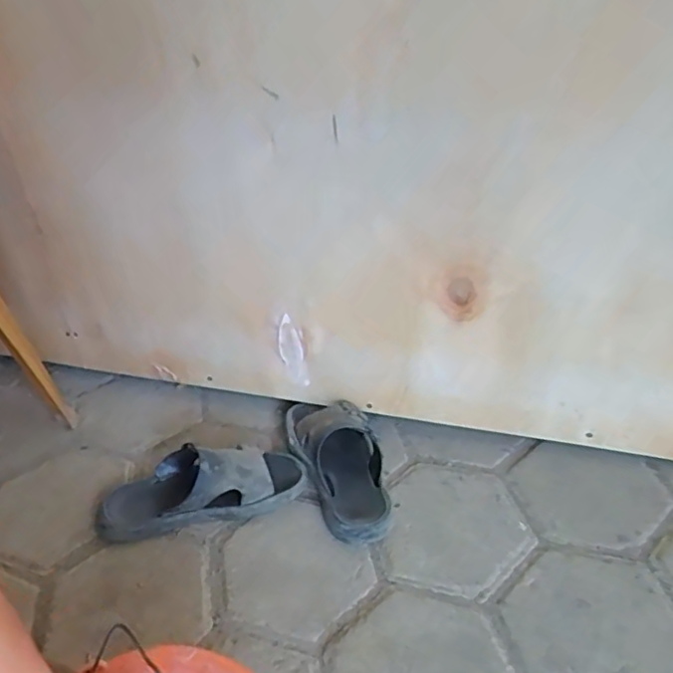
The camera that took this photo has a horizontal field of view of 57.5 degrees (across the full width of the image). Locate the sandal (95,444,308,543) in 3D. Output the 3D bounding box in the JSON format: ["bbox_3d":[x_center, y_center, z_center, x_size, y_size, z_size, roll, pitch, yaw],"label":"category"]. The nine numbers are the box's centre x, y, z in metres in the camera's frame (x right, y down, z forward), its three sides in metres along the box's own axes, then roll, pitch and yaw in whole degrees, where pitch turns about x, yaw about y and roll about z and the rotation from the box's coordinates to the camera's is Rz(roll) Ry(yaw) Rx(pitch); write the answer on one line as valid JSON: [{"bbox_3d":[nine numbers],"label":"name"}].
[{"bbox_3d":[-0.179,0.199,0.821,0.265,0.079,0.094,-9,36,-5],"label":"sandal"}]

